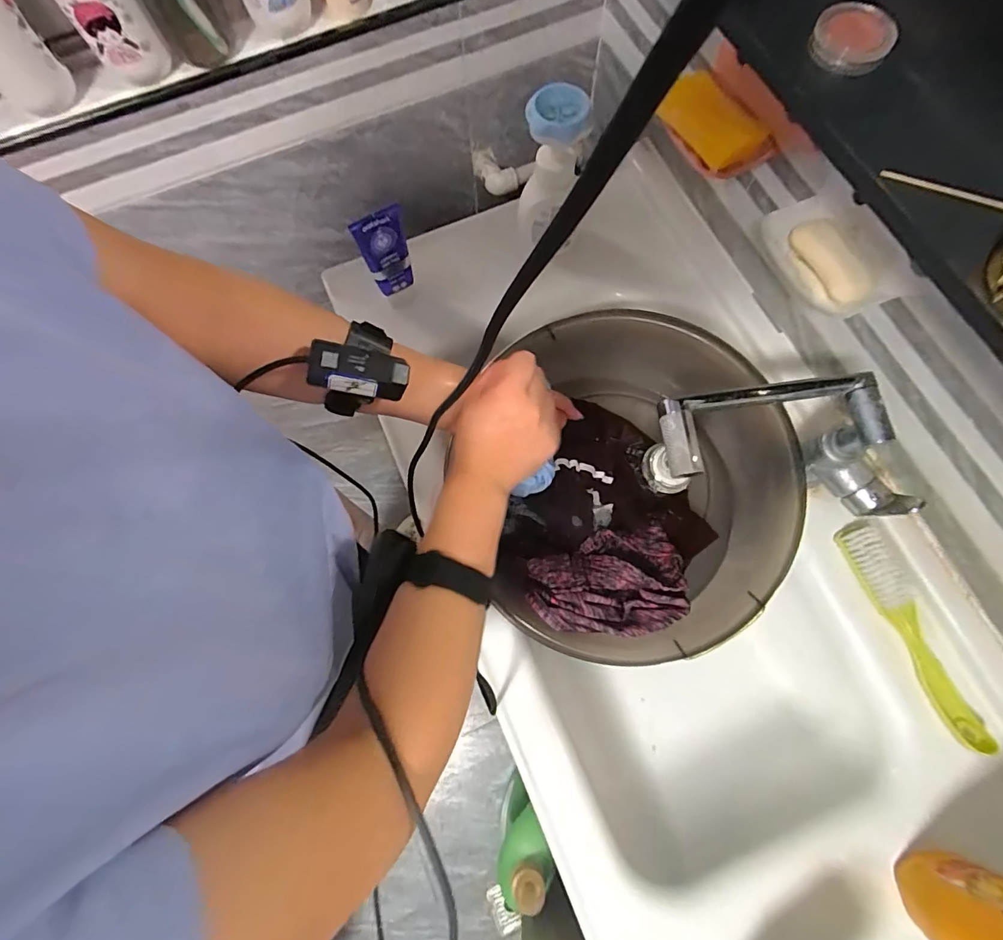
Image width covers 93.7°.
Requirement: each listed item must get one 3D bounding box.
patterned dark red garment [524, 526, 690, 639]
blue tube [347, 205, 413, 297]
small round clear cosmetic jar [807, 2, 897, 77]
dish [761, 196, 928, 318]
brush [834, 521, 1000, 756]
[{"bbox_3d":[0.120,0.127,0.532,0.176,0.047,0.117,-6,73,0],"label":"patterned dark red garment"},{"bbox_3d":[-0.136,-0.257,0.564,0.057,0.109,0.022,-24,74,-5],"label":"blue tube"},{"bbox_3d":[0.262,-0.323,0.351,0.054,0.017,0.052,-1,73,2],"label":"small round clear cosmetic jar"},{"bbox_3d":[0.317,-0.204,0.449,0.077,0.037,0.134,-33,75,-7],"label":"dish"},{"bbox_3d":[0.433,0.169,0.500,0.047,0.037,0.233,-18,74,-3],"label":"brush"}]

